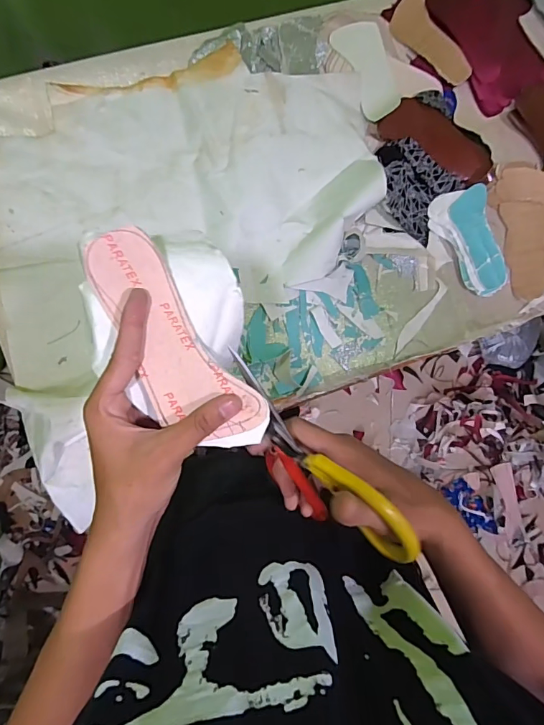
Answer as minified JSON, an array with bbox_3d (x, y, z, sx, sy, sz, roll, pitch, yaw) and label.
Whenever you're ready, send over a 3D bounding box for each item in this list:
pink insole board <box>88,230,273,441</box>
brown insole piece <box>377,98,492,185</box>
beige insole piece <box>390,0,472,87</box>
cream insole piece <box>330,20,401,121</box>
[{"bbox_3d":[-0.073,-0.011,0.297,0.063,0.021,0.162,-36,94,4],"label":"pink insole board"},{"bbox_3d":[0.269,-0.359,0.698,0.187,0.030,0.070,26,84,-5],"label":"brown insole piece"},{"bbox_3d":[0.258,-0.523,0.709,0.063,0.016,0.161,-32,98,29],"label":"beige insole piece"},{"bbox_3d":[0.158,-0.471,0.690,0.070,0.009,0.155,-27,90,12],"label":"cream insole piece"}]

